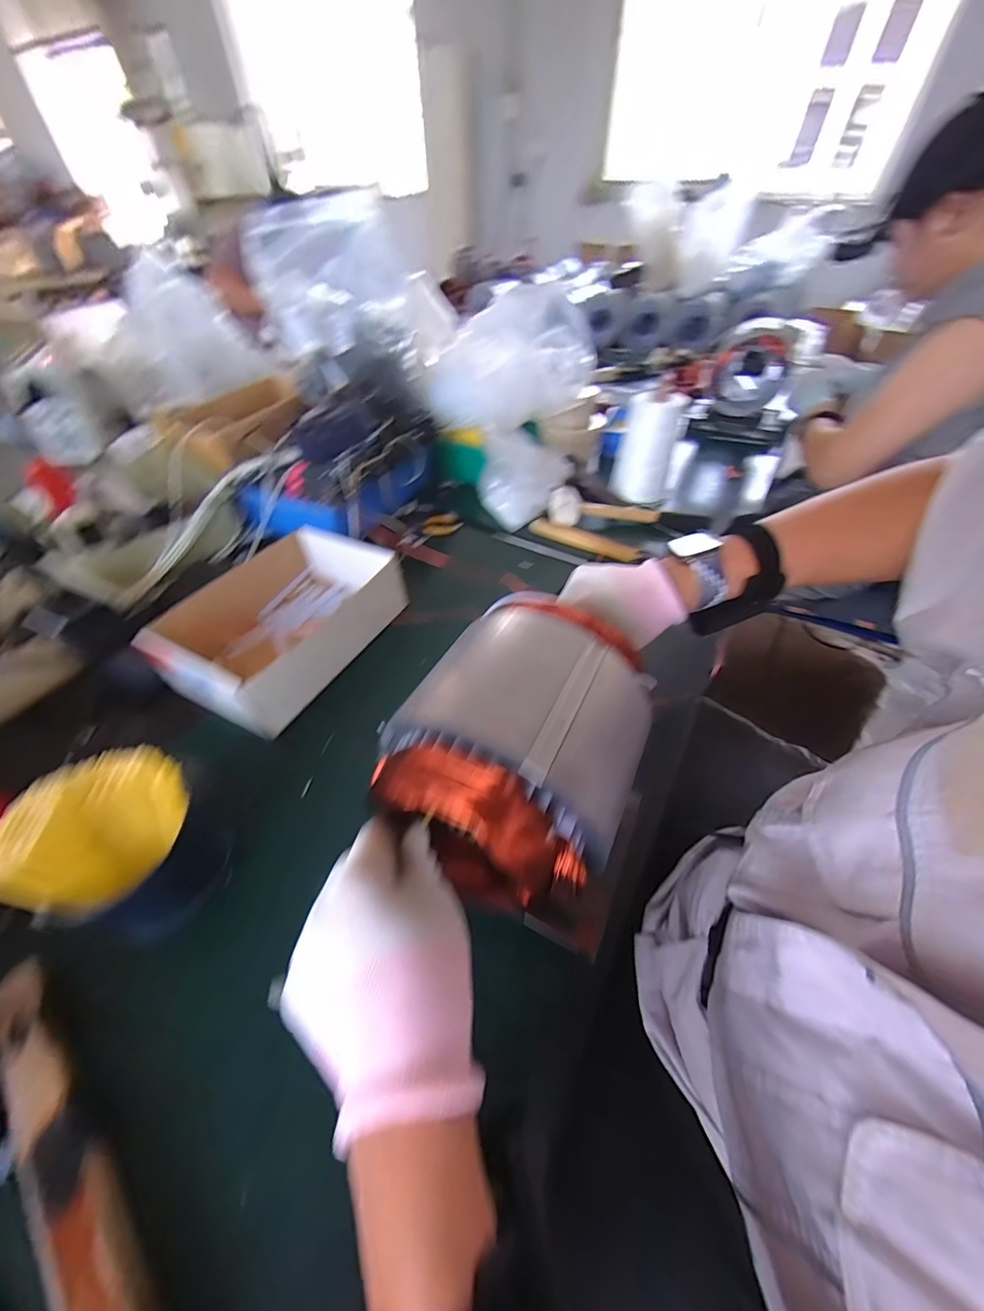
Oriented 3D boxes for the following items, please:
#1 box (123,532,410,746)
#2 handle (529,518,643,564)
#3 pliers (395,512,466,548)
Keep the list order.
[{"bbox_3d":[-0.245,-0.043,0.517,0.190,0.082,0.246,22,52,17],"label":"box"},{"bbox_3d":[0.144,-0.182,0.672,0.181,0.021,0.021,26,54,20],"label":"handle"},{"bbox_3d":[-0.106,-0.212,0.716,0.117,0.008,0.046,-35,58,-27],"label":"pliers"}]

